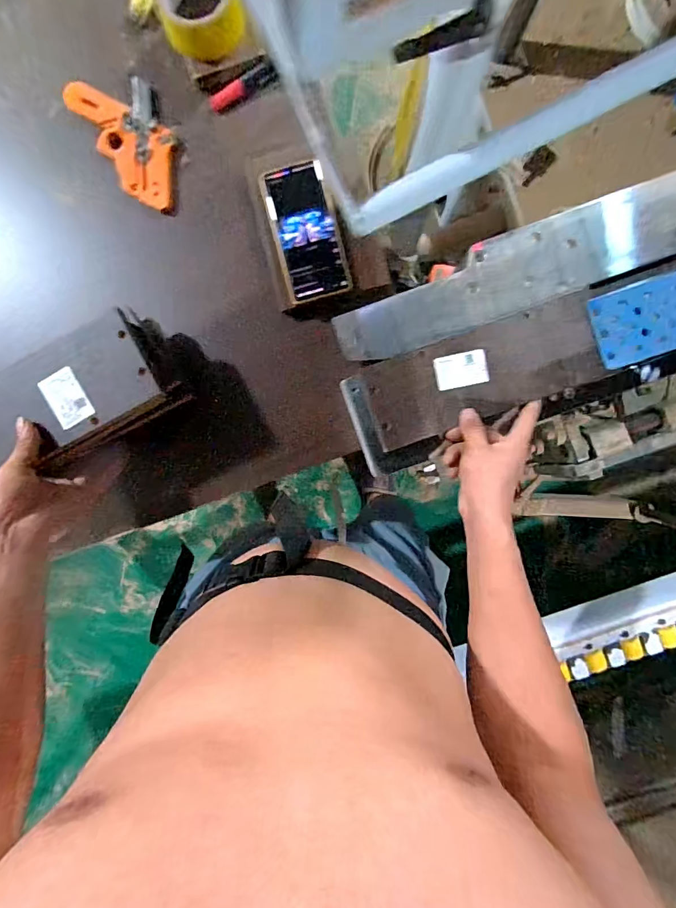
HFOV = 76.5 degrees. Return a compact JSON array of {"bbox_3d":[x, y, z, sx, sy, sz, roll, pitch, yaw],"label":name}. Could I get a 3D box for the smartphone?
[{"bbox_3d":[-0.041,-0.278,0.536,0.078,0.013,0.166,-15,92,1],"label":"smartphone"}]

